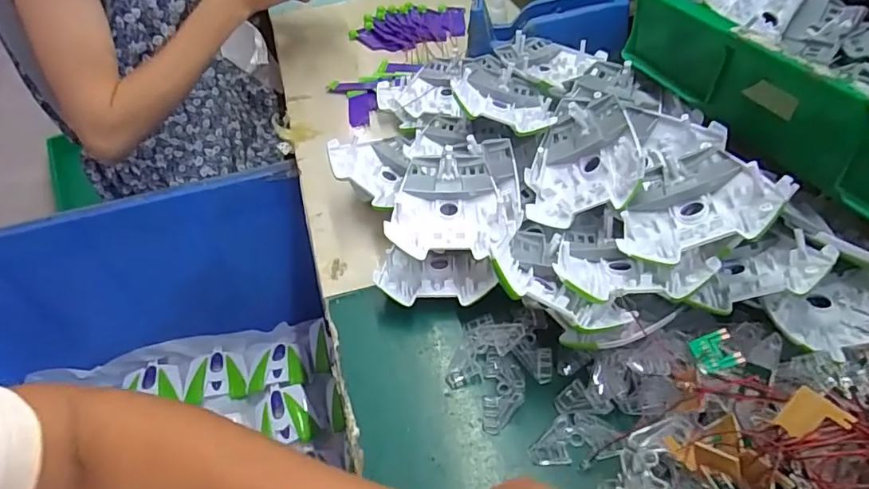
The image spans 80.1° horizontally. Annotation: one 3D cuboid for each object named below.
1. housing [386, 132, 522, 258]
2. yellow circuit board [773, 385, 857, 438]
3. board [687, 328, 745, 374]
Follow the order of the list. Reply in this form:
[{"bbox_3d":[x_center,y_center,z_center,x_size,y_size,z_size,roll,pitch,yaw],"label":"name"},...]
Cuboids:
[{"bbox_3d":[0.021,-0.043,0.452,0.106,0.034,0.127,3,47,8],"label":"housing"},{"bbox_3d":[0.194,0.090,0.265,0.025,0.025,0.004,38,18,30],"label":"yellow circuit board"},{"bbox_3d":[0.186,0.072,0.342,0.027,0.006,0.026,-16,45,12],"label":"board"}]

